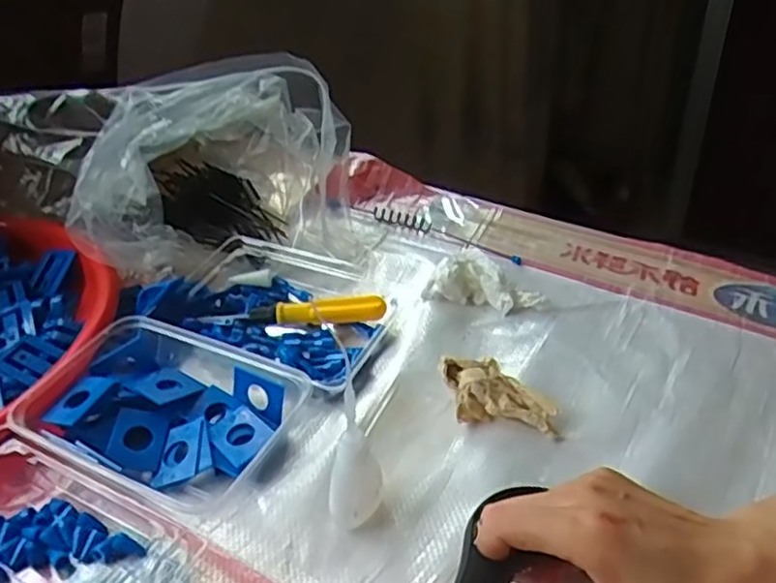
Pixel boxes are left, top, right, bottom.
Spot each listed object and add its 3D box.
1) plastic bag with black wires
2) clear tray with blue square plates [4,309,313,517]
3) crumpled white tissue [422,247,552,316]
[{"bbox_3d":[-0.142,-0.113,0.602,0.203,0.115,0.185,-2,37,3],"label":"plastic bag with black wires"},{"bbox_3d":[-0.144,0.071,0.446,0.164,0.035,0.123,13,40,21],"label":"clear tray with blue square plates"},{"bbox_3d":[0.077,-0.010,0.535,0.086,0.026,0.057,11,40,19],"label":"crumpled white tissue"}]

